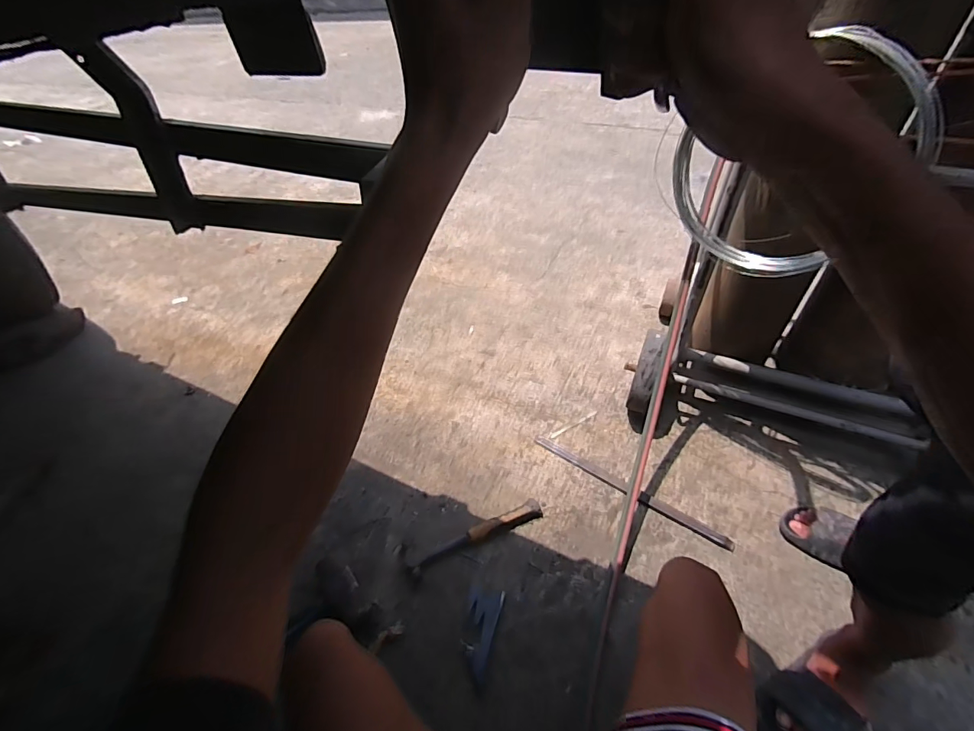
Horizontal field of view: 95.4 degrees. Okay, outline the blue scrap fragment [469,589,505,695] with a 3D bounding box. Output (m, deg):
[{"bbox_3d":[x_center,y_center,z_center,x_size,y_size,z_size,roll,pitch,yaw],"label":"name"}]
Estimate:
[{"bbox_3d":[-0.008,0.541,0.885,0.066,0.015,0.172,2,46,6],"label":"blue scrap fragment"}]

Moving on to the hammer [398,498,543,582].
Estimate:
[{"bbox_3d":[-0.030,0.390,1.023,0.335,0.027,0.079,-19,48,-14],"label":"hammer"}]

